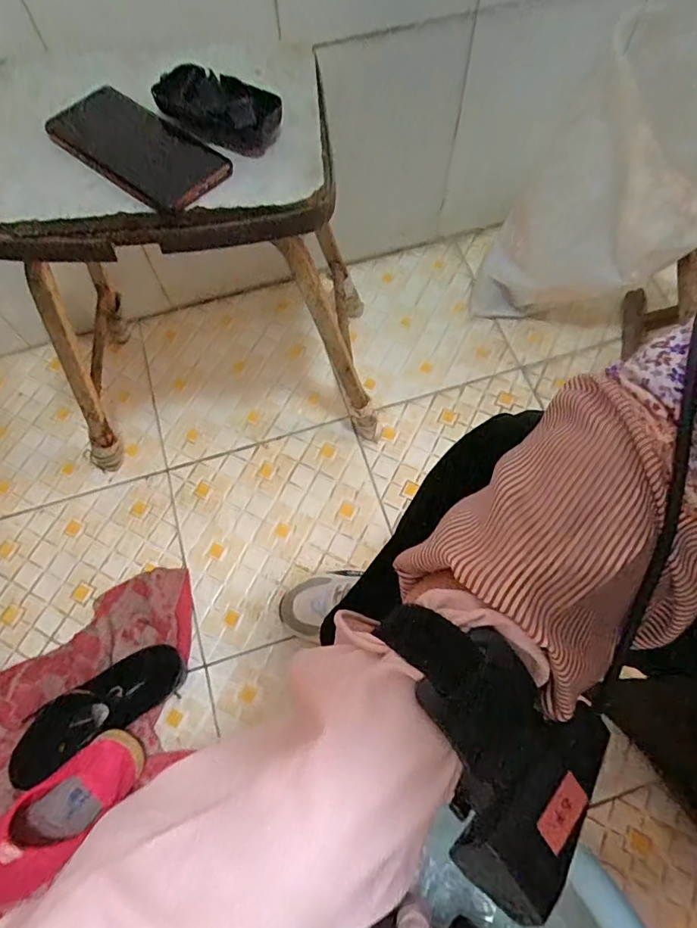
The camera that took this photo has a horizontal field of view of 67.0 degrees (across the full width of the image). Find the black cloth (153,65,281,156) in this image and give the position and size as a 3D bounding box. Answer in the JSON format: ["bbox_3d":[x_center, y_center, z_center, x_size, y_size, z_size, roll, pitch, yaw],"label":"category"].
[{"bbox_3d":[-0.103,-0.287,0.425,0.098,0.032,0.044,27,69,12],"label":"black cloth"}]

